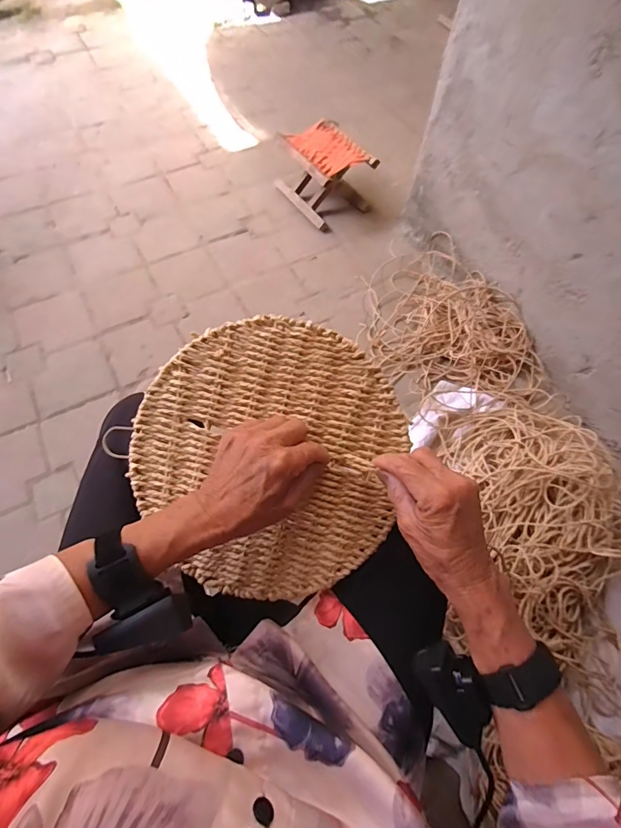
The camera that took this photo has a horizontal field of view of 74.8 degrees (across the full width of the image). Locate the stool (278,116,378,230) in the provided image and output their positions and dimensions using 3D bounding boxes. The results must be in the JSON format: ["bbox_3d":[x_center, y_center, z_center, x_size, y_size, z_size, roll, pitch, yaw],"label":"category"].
[{"bbox_3d":[0.044,-0.816,1.392,0.230,0.193,0.283,-35,70,-17],"label":"stool"}]

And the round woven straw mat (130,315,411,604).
[{"bbox_3d":[-0.037,0.042,0.419,0.263,0.005,0.277,0,89,-2],"label":"round woven straw mat"}]

